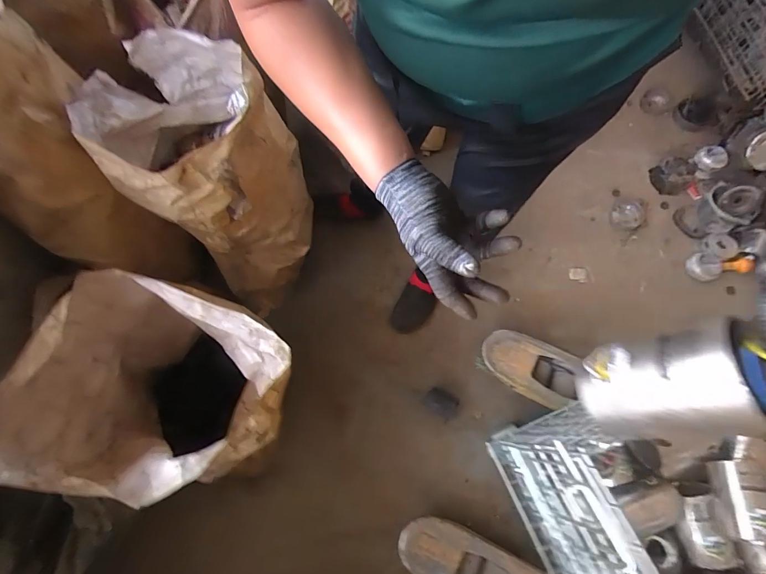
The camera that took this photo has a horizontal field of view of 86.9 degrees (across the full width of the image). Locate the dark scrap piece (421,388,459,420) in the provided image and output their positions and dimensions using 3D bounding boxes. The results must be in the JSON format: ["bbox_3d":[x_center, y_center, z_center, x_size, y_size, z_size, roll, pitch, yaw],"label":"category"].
[{"bbox_3d":[0.168,0.340,1.172,0.104,0.093,0.076,30,73,10],"label":"dark scrap piece"}]

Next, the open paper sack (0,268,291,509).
[{"bbox_3d":[-0.356,0.207,0.768,0.386,0.470,0.314,8,70,2],"label":"open paper sack"}]

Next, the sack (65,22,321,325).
[{"bbox_3d":[-0.412,-0.276,0.978,0.459,0.539,0.330,37,74,12],"label":"sack"}]

